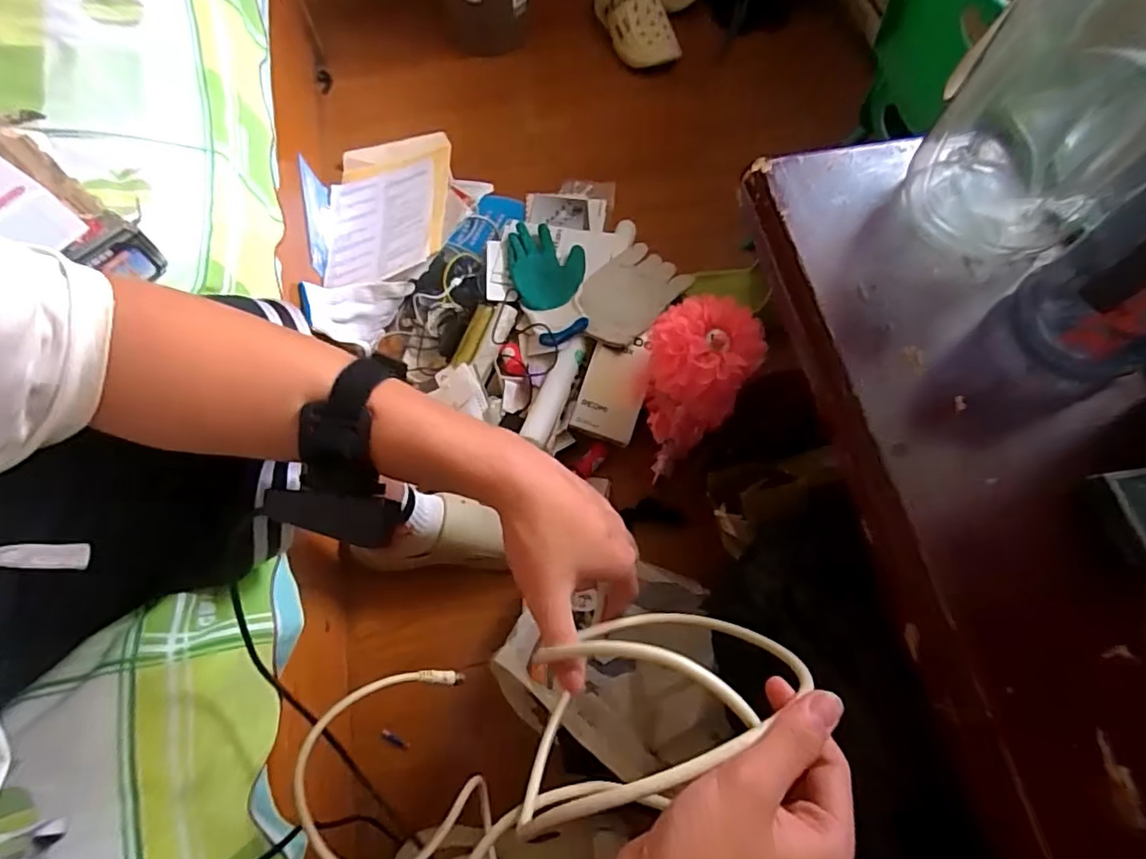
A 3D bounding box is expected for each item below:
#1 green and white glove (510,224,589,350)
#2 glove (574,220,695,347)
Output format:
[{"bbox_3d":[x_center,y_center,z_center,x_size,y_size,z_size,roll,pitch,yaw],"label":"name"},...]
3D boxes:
[{"bbox_3d":[-0.043,-0.247,0.938,0.121,0.032,0.244,-3,67,-1],"label":"green and white glove"},{"bbox_3d":[0.105,-0.242,0.943,0.153,0.055,0.270,21,69,8],"label":"glove"}]

